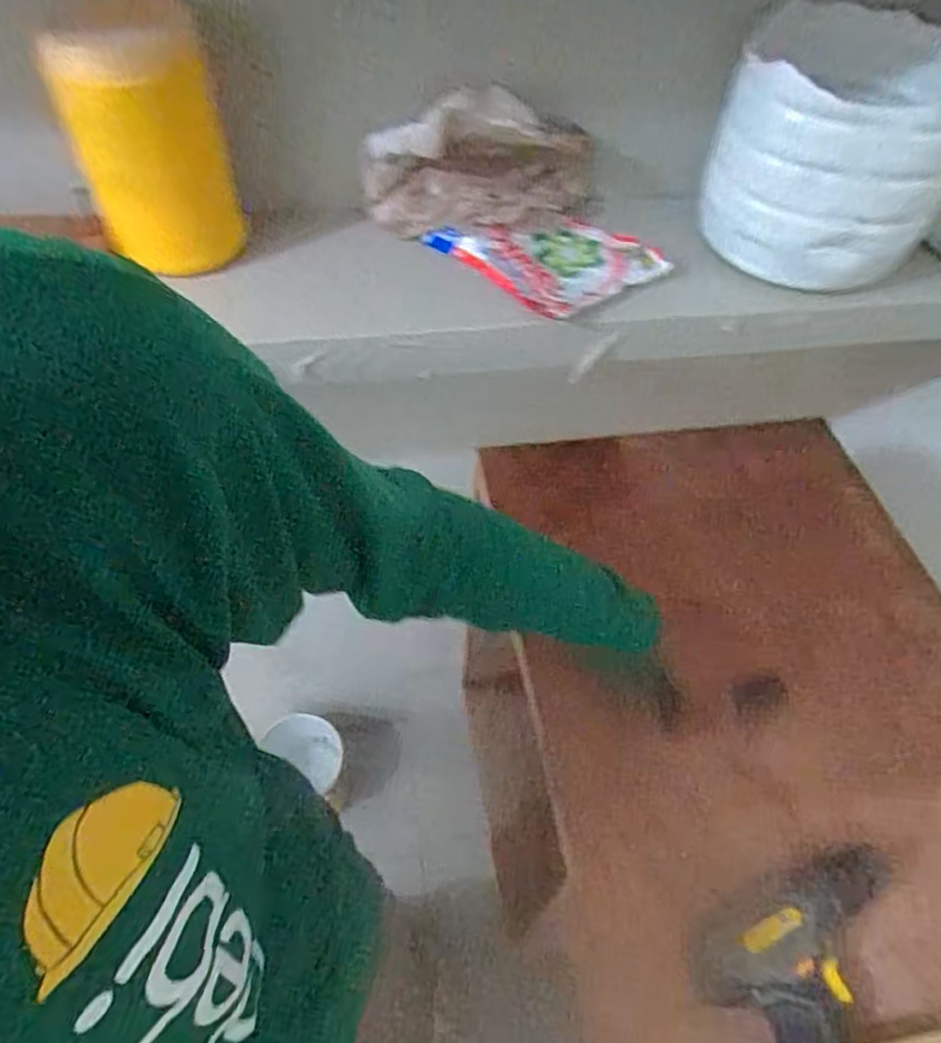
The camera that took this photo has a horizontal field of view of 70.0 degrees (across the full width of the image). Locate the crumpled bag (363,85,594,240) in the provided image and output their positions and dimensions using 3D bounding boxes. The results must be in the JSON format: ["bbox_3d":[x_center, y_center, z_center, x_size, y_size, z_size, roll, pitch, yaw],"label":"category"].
[{"bbox_3d":[0.010,-0.270,0.513,0.174,0.094,0.056,-7,54,-8],"label":"crumpled bag"}]

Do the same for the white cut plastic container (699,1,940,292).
[{"bbox_3d":[0.278,-0.286,0.519,0.164,0.142,0.193,25,56,15],"label":"white cut plastic container"}]

